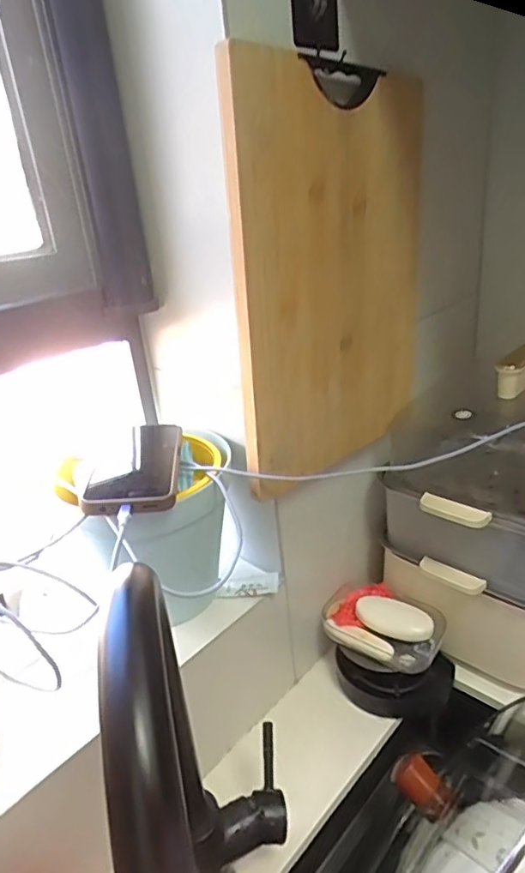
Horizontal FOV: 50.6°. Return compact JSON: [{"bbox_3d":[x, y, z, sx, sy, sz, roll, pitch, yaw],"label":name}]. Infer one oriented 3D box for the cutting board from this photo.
[{"bbox_3d":[0.073,-0.153,0.548,0.027,0.357,0.279,18,34,41],"label":"cutting board"}]

